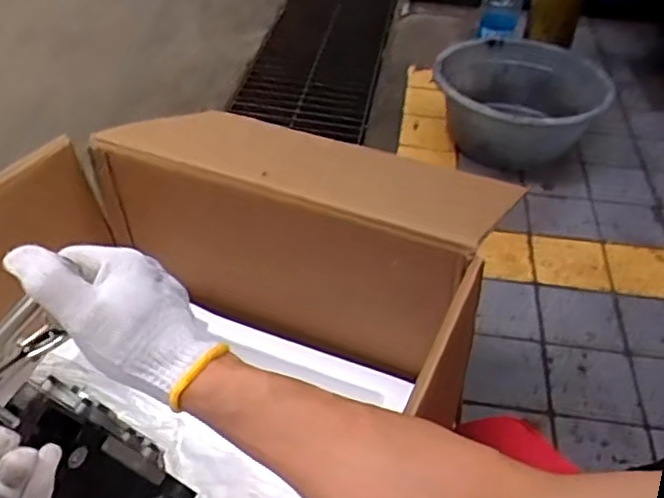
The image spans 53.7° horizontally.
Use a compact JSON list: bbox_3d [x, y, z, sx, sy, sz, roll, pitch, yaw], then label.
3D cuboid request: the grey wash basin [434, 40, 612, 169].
[{"bbox_3d":[0.455,-0.355,1.633,0.413,0.177,0.468,14,43,12],"label":"grey wash basin"}]

